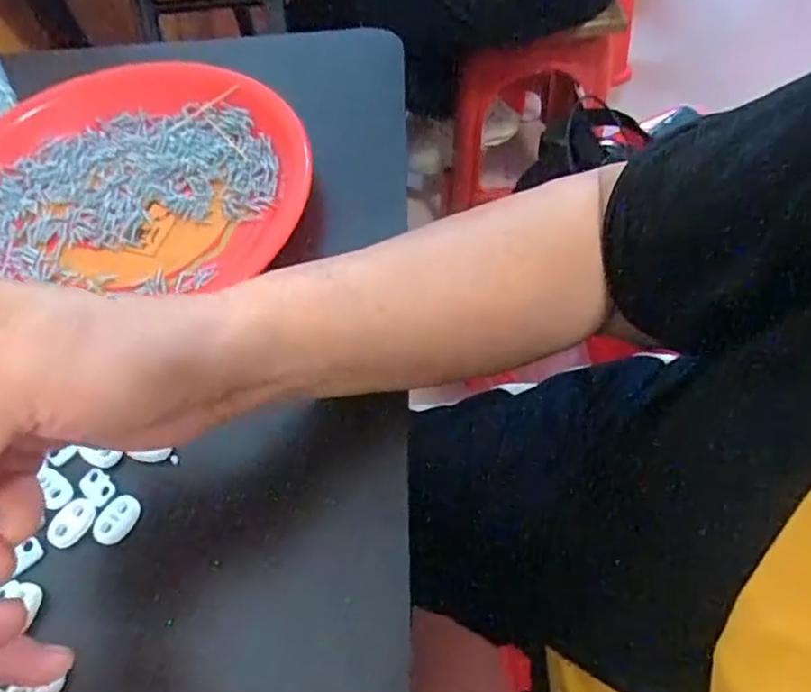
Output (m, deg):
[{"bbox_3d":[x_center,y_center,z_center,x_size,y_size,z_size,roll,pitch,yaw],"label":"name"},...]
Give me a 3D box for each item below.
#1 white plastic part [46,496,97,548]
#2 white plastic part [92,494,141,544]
[{"bbox_3d":[-0.152,0.080,0.285,0.015,0.004,0.022,31,65,21],"label":"white plastic part"},{"bbox_3d":[-0.131,0.078,0.284,0.016,0.004,0.022,22,63,17],"label":"white plastic part"}]

